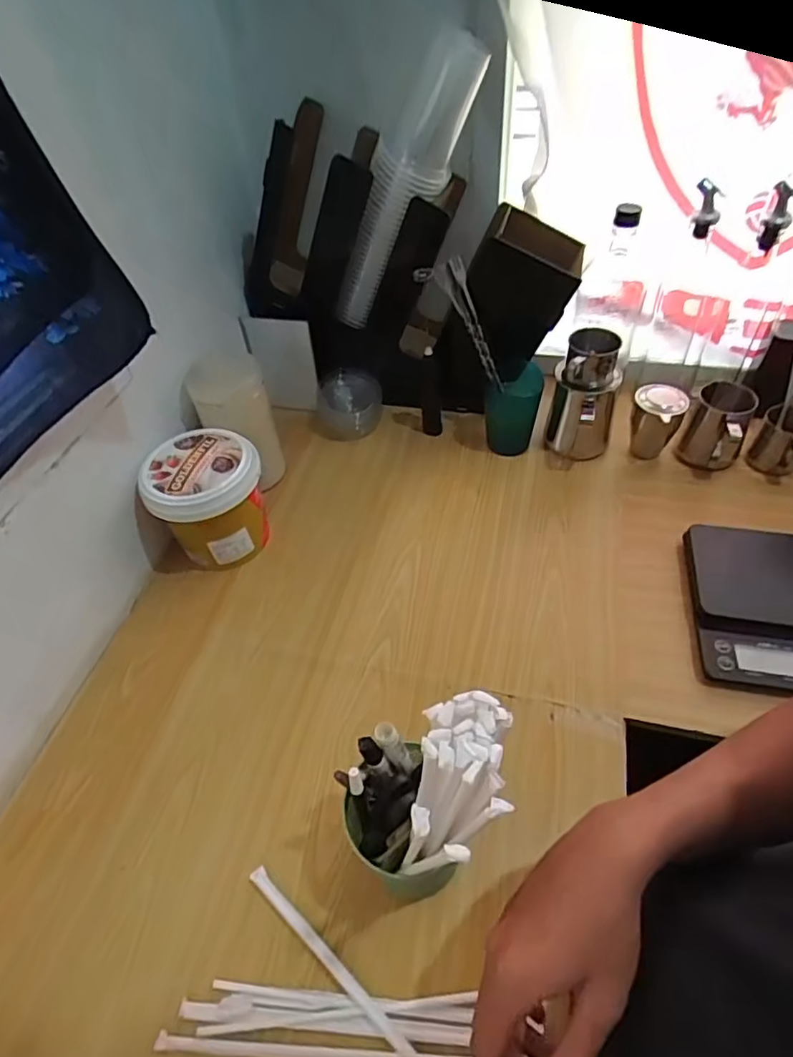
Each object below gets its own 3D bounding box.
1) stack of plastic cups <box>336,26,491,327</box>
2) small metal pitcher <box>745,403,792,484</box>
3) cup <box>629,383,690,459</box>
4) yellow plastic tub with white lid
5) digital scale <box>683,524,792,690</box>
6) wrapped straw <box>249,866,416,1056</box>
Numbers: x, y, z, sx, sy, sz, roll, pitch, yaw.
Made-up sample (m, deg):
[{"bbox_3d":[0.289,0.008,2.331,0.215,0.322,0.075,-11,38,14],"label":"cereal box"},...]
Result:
[{"bbox_3d":[0.007,-0.398,0.682,0.078,0.346,0.092,36,55,-4],"label":"stack of plastic cups"},{"bbox_3d":[0.489,-0.106,0.730,0.064,0.071,0.076,14,51,17],"label":"small metal pitcher"},{"bbox_3d":[0.336,-0.138,0.750,0.059,0.089,0.063,-3,48,3],"label":"cup"},{"bbox_3d":[-0.219,-0.032,0.689,0.123,0.134,0.115,-3,48,3],"label":"yellow plastic tub with white lid"},{"bbox_3d":[0.379,0.077,0.601,0.123,0.031,0.190,5,49,10],"label":"digital scale"},{"bbox_3d":[-0.025,0.343,0.419,0.245,0.011,0.012,32,58,28],"label":"wrapped straw"}]

